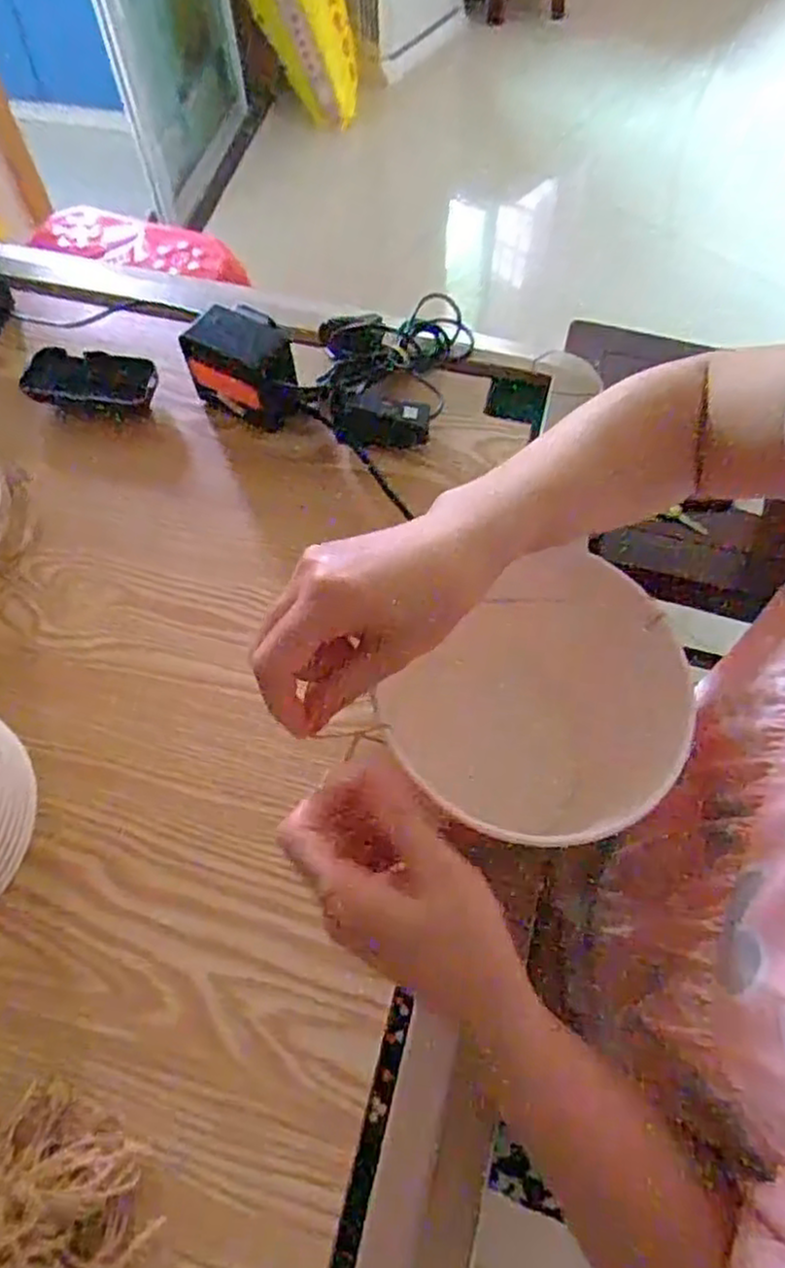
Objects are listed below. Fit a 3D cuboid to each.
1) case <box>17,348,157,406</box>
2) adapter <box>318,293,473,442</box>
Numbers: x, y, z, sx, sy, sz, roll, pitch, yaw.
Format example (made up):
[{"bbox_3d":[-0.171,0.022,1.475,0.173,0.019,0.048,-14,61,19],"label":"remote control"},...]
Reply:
[{"bbox_3d":[-0.252,-0.211,0.615,0.107,0.024,0.050,5,63,3],"label":"case"},{"bbox_3d":[-0.003,-0.234,0.621,0.117,0.039,0.181,16,64,8],"label":"adapter"}]

